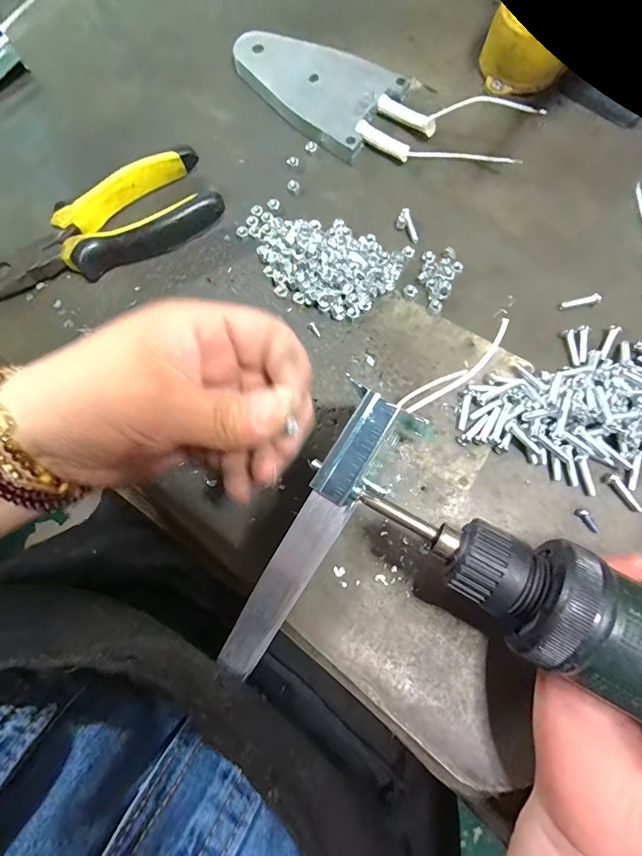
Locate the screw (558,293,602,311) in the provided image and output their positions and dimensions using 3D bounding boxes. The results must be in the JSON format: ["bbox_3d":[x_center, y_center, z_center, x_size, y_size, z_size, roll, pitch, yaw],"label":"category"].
[{"bbox_3d":[0.161,-0.078,0.255,0.023,0.007,0.007,-11,75,-2],"label":"screw"}]

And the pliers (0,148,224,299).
[{"bbox_3d":[-0.155,-0.119,0.264,0.183,0.025,0.051,-27,76,-6],"label":"pliers"}]

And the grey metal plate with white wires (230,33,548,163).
[{"bbox_3d":[0.031,-0.228,0.289,0.217,0.025,0.077,23,76,7],"label":"grey metal plate with white wires"}]

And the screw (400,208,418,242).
[{"bbox_3d":[0.059,-0.134,0.271,0.007,0.004,0.024,-20,89,-5],"label":"screw"}]

